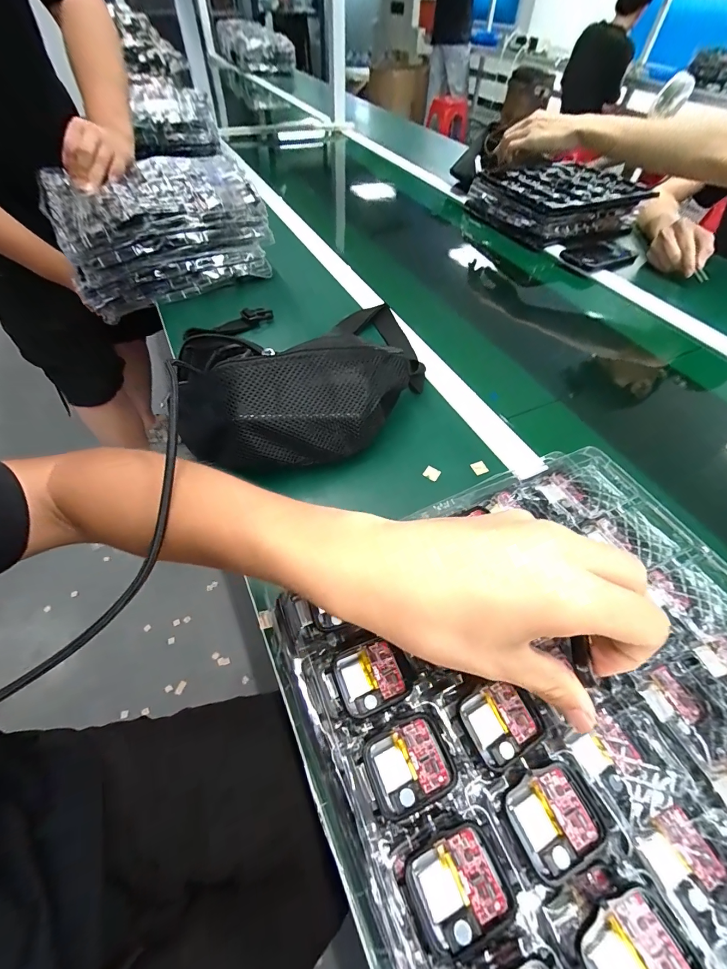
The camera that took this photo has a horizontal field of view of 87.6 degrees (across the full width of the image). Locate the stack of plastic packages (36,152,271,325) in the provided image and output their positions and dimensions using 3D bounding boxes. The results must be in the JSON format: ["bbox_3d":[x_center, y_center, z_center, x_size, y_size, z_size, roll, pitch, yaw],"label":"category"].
[{"bbox_3d":[-0.311,-0.392,0.597,0.277,0.142,0.157,-25,58,-19],"label":"stack of plastic packages"}]

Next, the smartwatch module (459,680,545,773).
[{"bbox_3d":[0.077,0.130,0.210,0.040,0.005,0.036,-25,58,-19],"label":"smartwatch module"}]

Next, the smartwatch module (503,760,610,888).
[{"bbox_3d":[0.096,0.166,0.189,0.042,0.006,0.038,-15,56,-13],"label":"smartwatch module"}]

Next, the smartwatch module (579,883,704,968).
[{"bbox_3d":[0.116,0.198,0.159,0.042,0.009,0.035,-21,57,-16],"label":"smartwatch module"}]

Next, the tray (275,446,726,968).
[{"bbox_3d":[0.121,0.116,0.231,0.293,0.027,0.269,-20,57,-16],"label":"tray"}]

